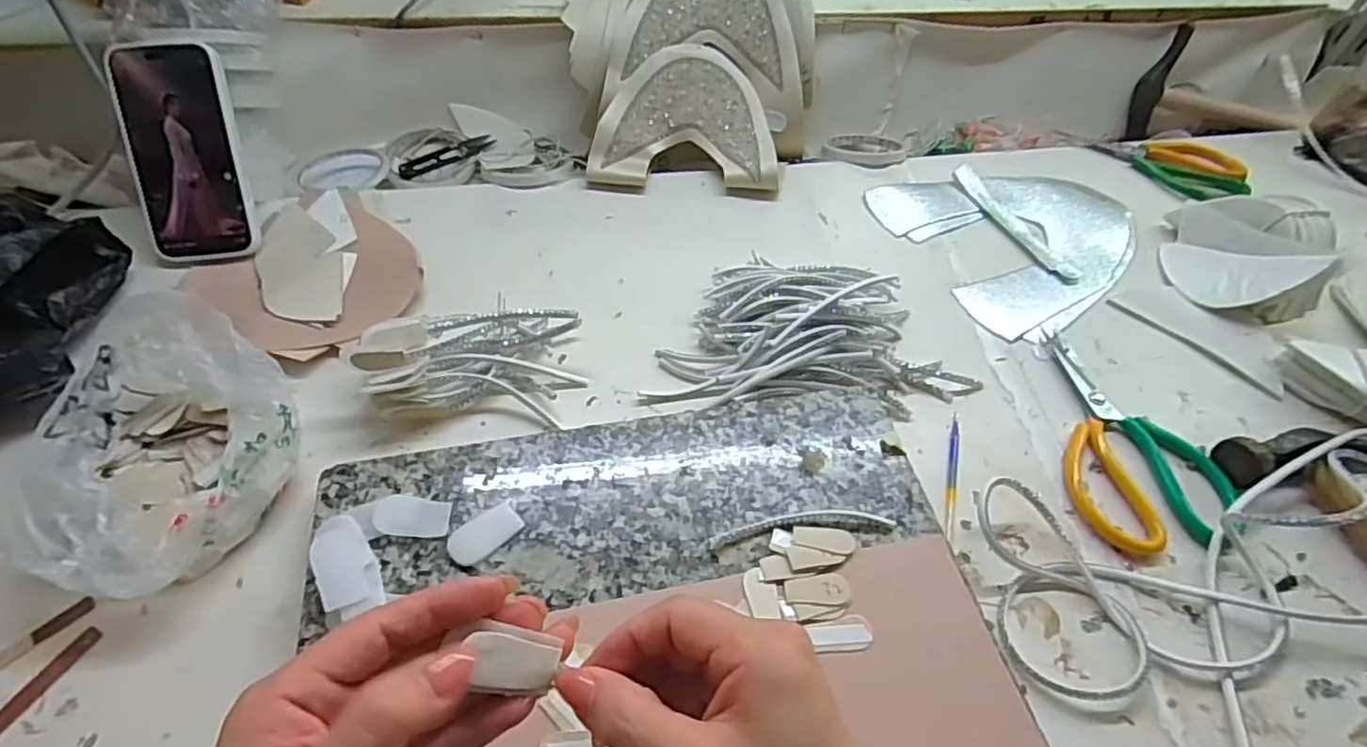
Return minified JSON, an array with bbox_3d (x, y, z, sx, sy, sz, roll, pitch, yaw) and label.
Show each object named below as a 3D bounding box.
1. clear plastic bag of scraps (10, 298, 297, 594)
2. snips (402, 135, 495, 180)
[{"bbox_3d":[-0.330,0.045,0.411,0.149,0.072,0.162,17,52,12],"label":"clear plastic bag of scraps"},{"bbox_3d":[-0.242,-0.224,0.677,0.102,0.007,0.024,-28,56,-23],"label":"snips"}]

